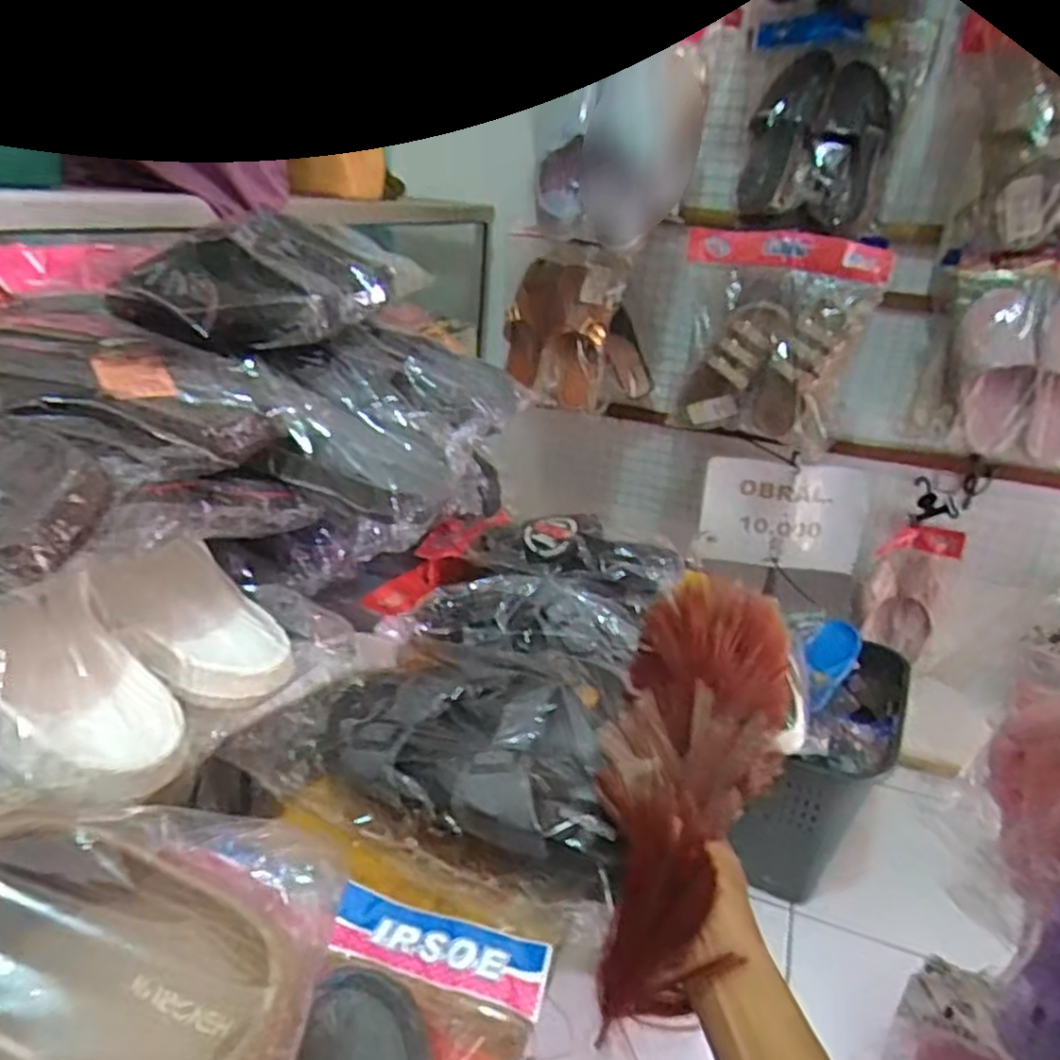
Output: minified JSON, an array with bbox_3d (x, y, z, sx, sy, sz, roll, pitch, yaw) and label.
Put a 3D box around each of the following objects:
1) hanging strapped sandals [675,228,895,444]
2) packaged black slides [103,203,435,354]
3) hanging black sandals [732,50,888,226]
[{"bbox_3d":[0.398,-0.323,1.231,0.318,0.329,0.085,13,14,22],"label":"hanging strapped sandals"},{"bbox_3d":[-0.229,-0.225,0.652,0.194,0.077,0.216,9,25,11],"label":"packaged black slides"},{"bbox_3d":[0.477,-0.655,1.233,0.207,0.234,0.101,11,25,15],"label":"hanging black sandals"}]

